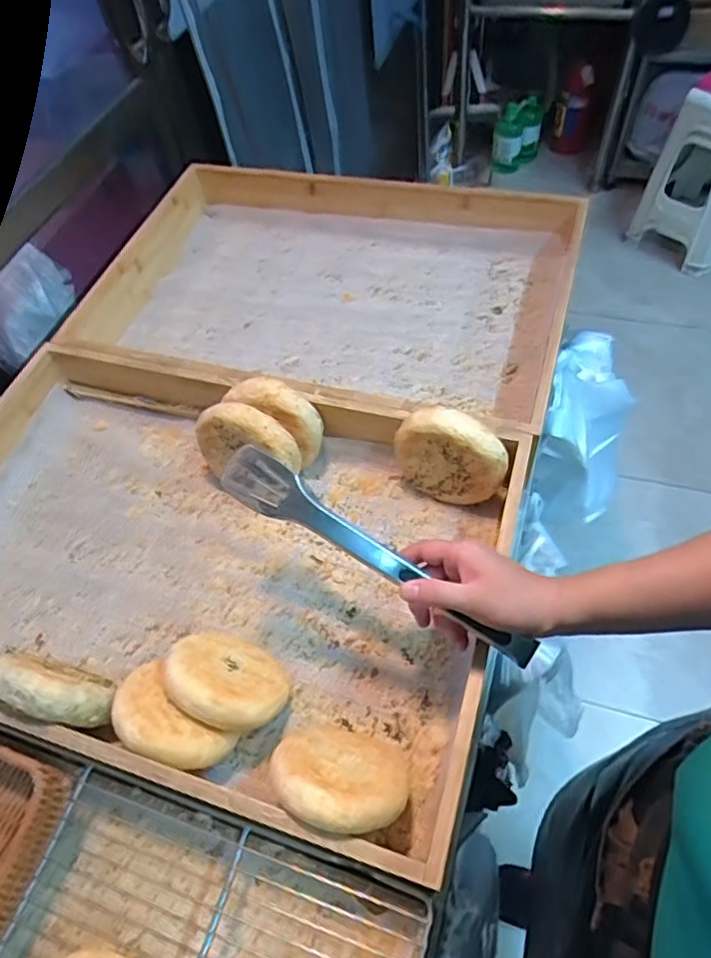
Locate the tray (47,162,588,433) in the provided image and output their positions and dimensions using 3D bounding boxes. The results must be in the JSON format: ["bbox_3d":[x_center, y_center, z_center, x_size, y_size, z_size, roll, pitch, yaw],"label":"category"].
[{"bbox_3d":[-0.033,-0.263,0.825,0.606,0.083,0.438,13,59,15],"label":"tray"}]

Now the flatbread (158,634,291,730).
[{"bbox_3d":[-0.114,0.178,0.538,0.106,0.026,0.101,22,16,-7],"label":"flatbread"}]

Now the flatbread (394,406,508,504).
[{"bbox_3d":[0.099,-0.018,0.622,0.109,0.121,0.034,22,62,20],"label":"flatbread"}]

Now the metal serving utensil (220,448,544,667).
[{"bbox_3d":[0.021,0.063,0.473,0.280,0.024,0.036,33,60,-1],"label":"metal serving utensil"}]

